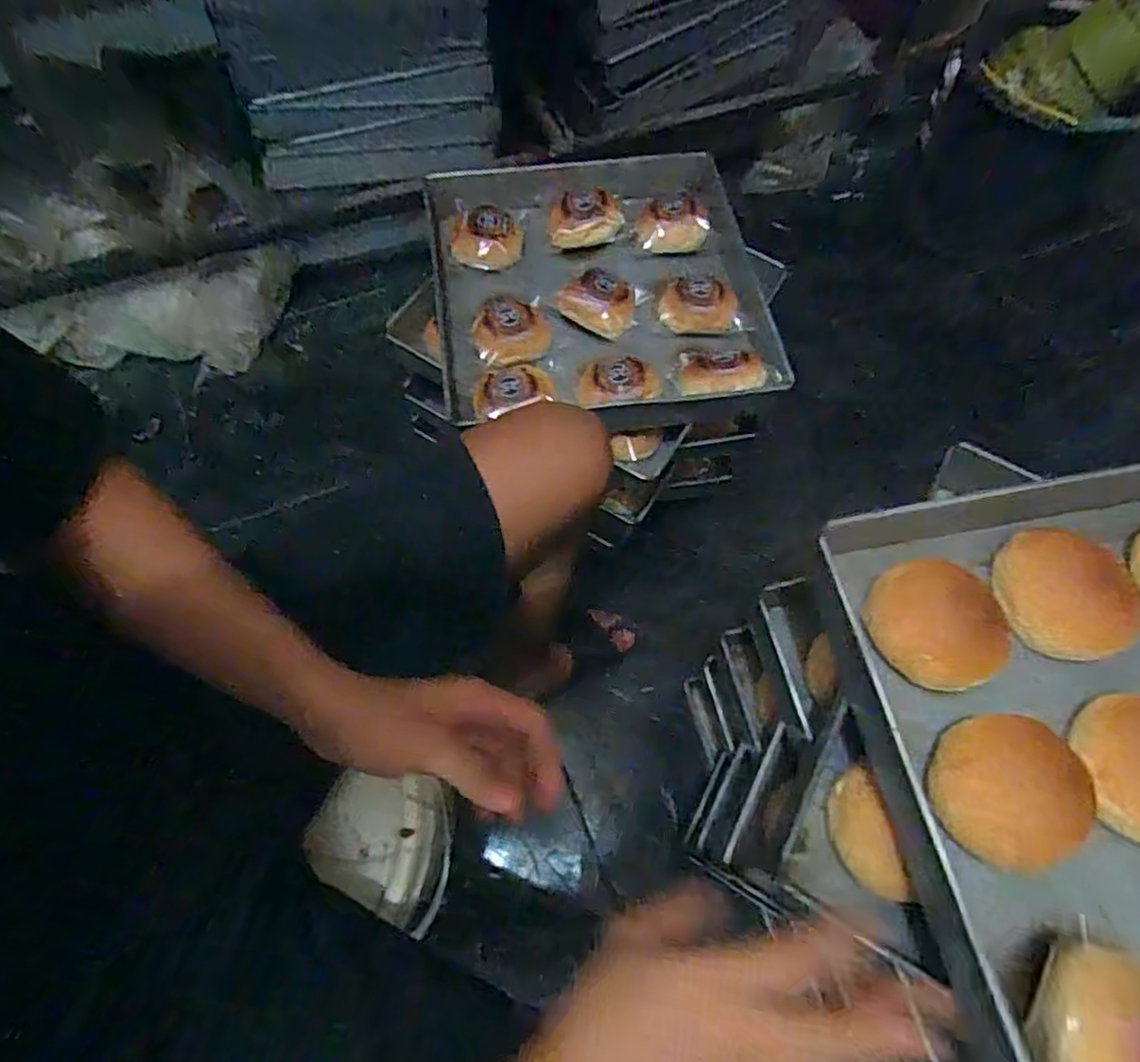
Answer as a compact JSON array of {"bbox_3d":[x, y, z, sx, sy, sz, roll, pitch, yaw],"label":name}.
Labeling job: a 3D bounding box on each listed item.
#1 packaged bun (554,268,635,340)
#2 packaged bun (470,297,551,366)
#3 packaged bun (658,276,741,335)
[{"bbox_3d":[0.039,-0.295,0.822,0.097,0.038,0.073,38,71,15],"label":"packaged bun"},{"bbox_3d":[-0.070,-0.251,0.802,0.094,0.037,0.089,0,66,-1],"label":"packaged bun"},{"bbox_3d":[0.167,-0.294,0.823,0.103,0.037,0.069,9,66,3],"label":"packaged bun"}]

